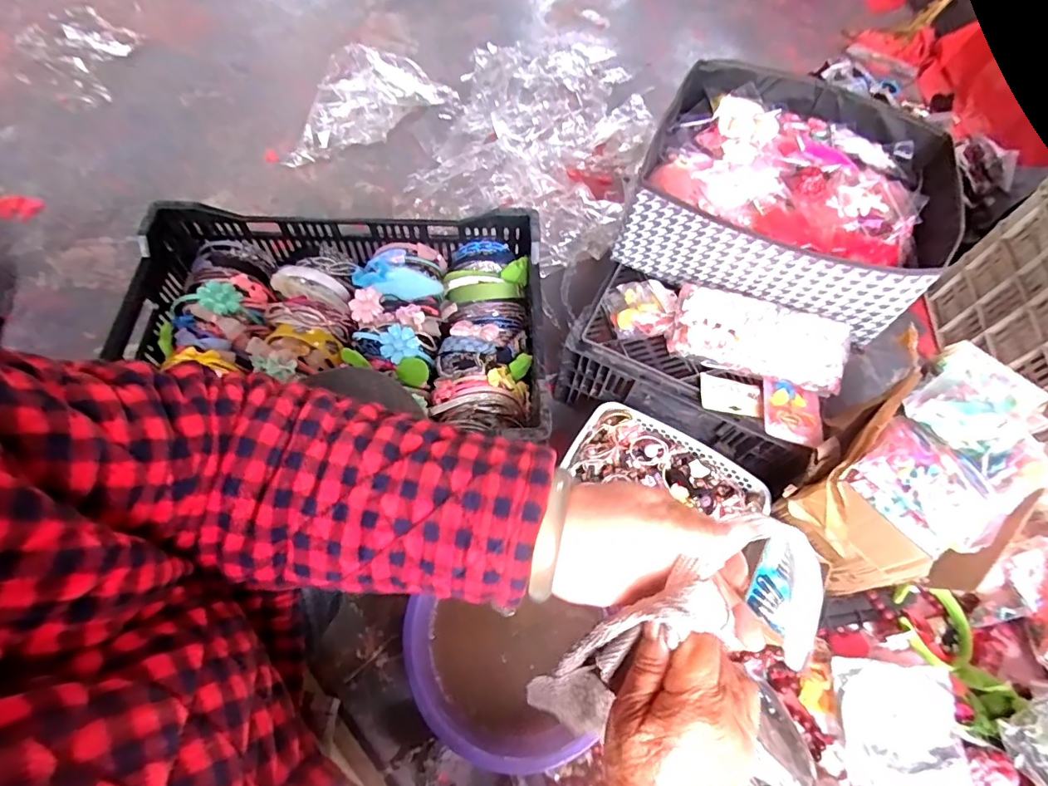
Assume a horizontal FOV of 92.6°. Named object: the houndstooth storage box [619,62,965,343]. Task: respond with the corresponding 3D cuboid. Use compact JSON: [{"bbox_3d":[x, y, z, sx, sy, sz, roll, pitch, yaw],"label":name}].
[{"bbox_3d":[0.388,-0.299,0.754,0.391,0.148,0.359,21,64,8],"label":"houndstooth storage box"}]

